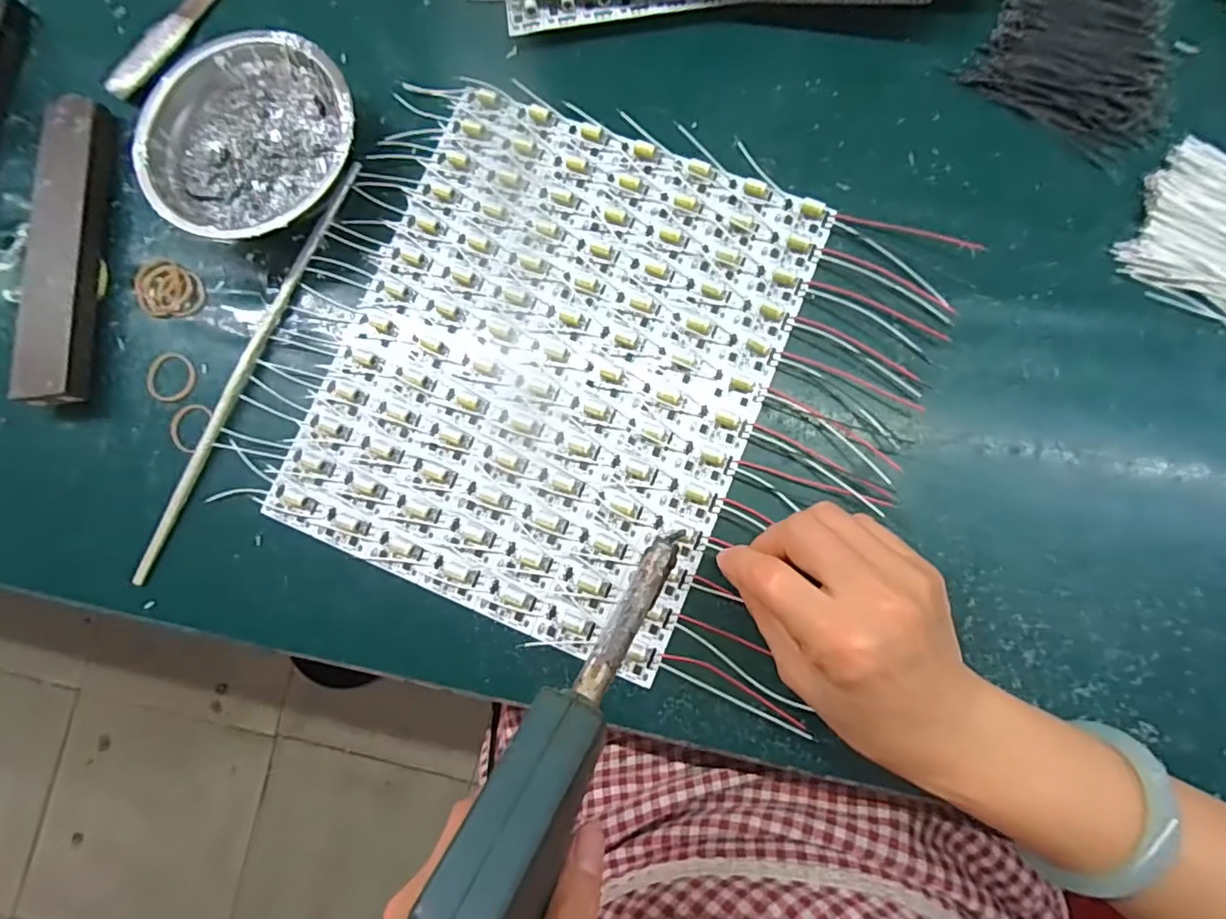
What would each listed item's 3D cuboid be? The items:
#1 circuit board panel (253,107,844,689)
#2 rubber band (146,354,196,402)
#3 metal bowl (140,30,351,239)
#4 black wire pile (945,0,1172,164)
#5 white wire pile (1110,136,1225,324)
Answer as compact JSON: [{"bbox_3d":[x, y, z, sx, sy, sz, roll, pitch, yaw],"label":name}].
[{"bbox_3d":[-0.034,-0.057,0.323,0.237,0.007,0.281,22,85,7],"label":"circuit board panel"},{"bbox_3d":[-0.270,-0.051,0.346,0.029,0.004,0.030,3,83,5],"label":"rubber band"},{"bbox_3d":[-0.211,-0.188,0.342,0.124,0.040,0.123,-1,82,4],"label":"metal bowl"},{"bbox_3d":[0.275,-0.238,0.331,0.110,0.010,0.103,29,86,8],"label":"black wire pile"},{"bbox_3d":[0.335,-0.118,0.307,0.104,0.012,0.087,43,88,8],"label":"white wire pile"}]

